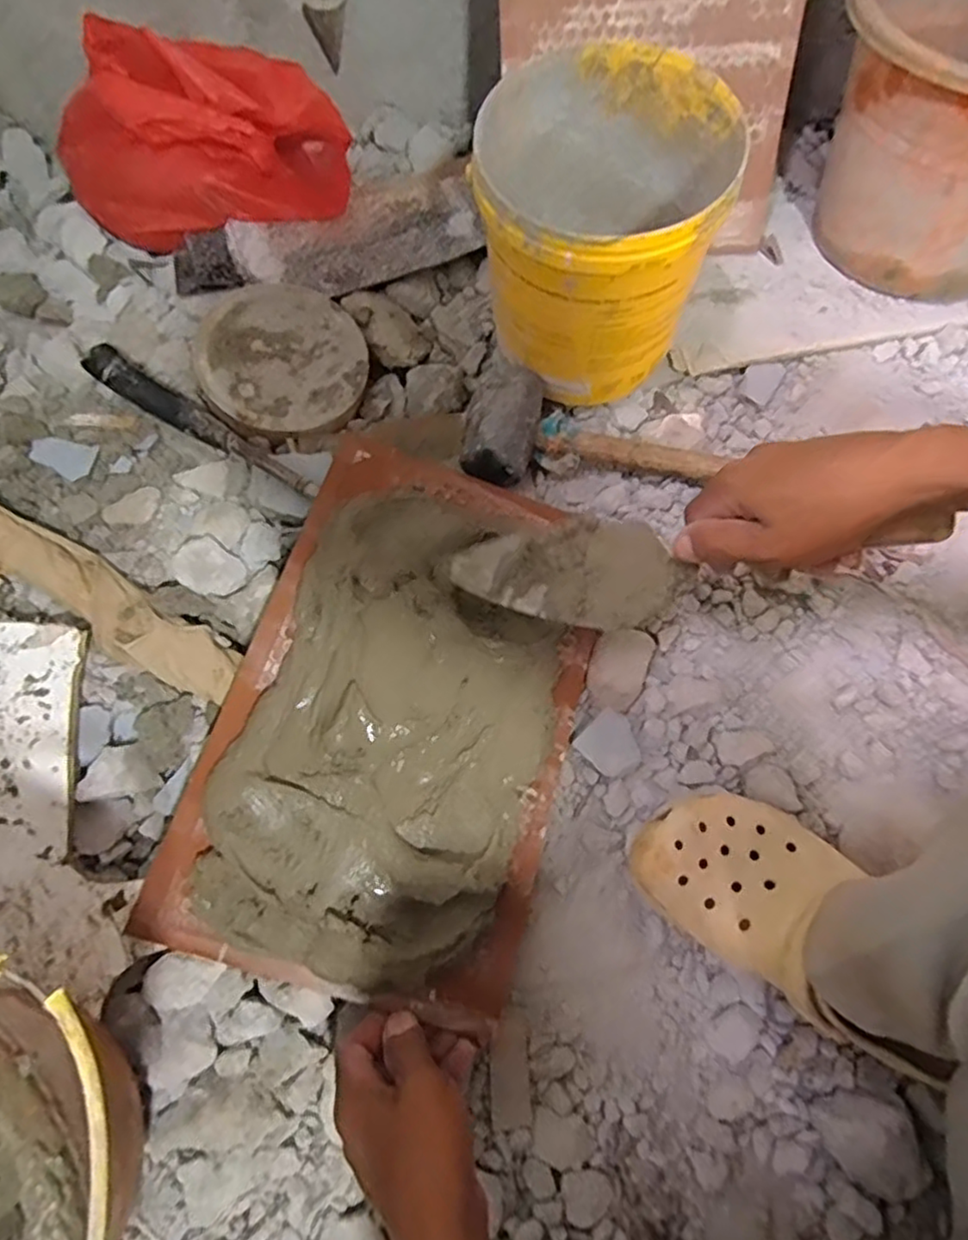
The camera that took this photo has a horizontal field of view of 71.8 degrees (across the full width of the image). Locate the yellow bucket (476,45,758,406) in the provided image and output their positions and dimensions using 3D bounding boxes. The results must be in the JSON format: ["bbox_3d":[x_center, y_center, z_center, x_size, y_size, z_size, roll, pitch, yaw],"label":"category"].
[{"bbox_3d":[0.086,-0.301,0.555,0.175,0.198,0.191,0,71,-1],"label":"yellow bucket"}]

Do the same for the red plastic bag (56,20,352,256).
[{"bbox_3d":[-0.273,-0.451,0.621,0.278,0.154,0.087,-9,71,-4],"label":"red plastic bag"}]

